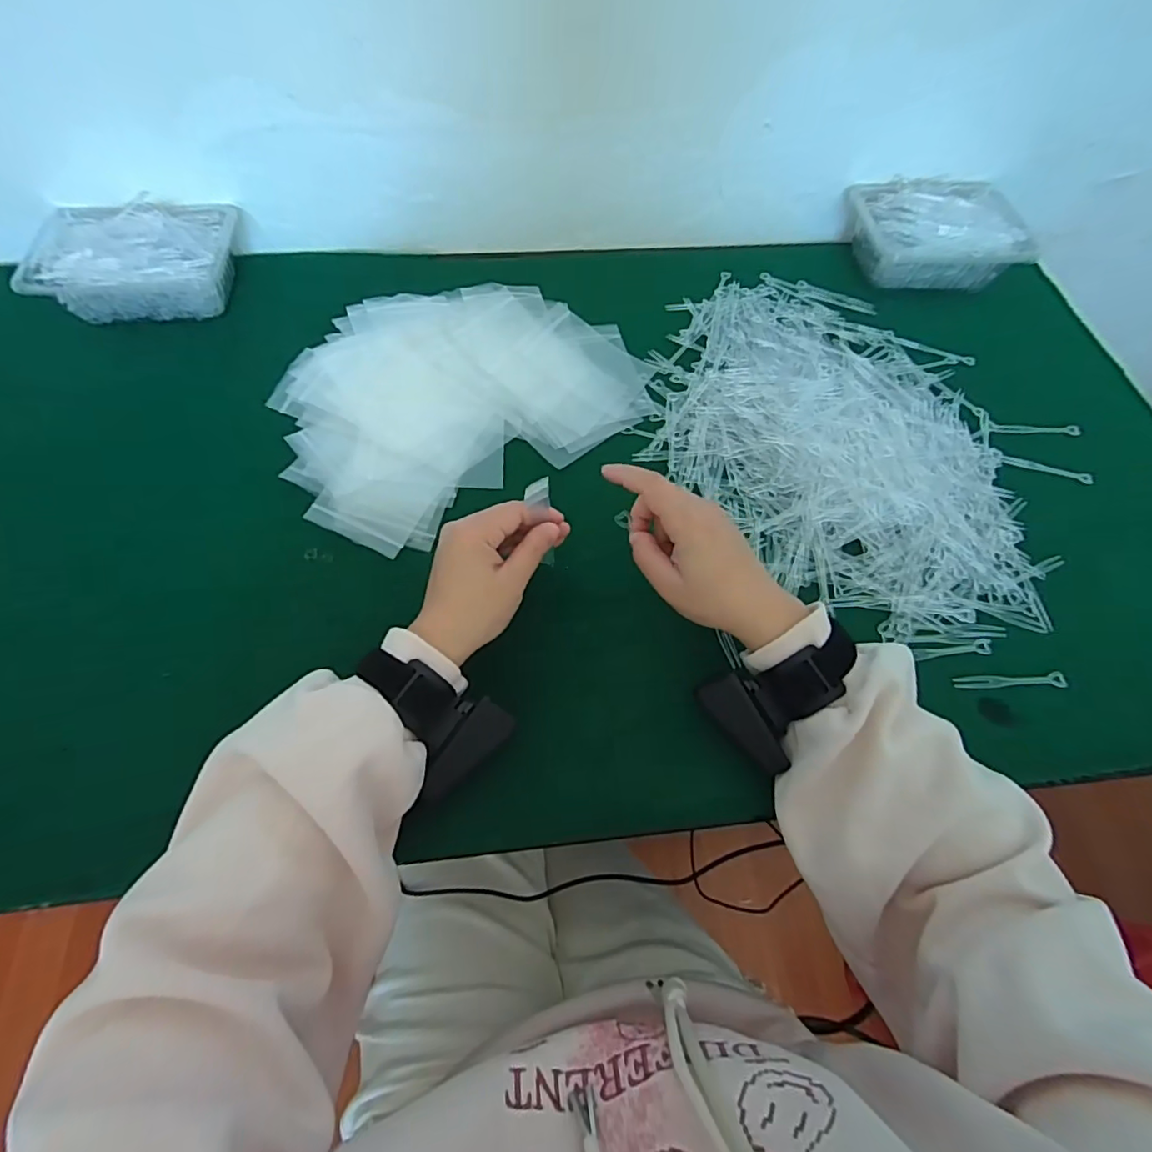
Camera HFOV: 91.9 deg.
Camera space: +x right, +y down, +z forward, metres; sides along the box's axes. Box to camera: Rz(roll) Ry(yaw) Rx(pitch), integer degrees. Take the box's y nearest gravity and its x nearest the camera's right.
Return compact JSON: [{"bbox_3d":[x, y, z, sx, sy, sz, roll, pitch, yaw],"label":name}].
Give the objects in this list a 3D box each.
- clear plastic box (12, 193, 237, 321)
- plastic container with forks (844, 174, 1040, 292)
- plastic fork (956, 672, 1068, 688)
[{"bbox_3d":[-0.428,-0.309,0.550,0.172,0.051,0.114,-6,63,-6],"label":"clear plastic box"},{"bbox_3d":[0.394,-0.382,0.617,0.170,0.058,0.127,-2,62,-4],"label":"plastic container with forks"},{"bbox_3d":[0.327,0.079,0.420,0.081,0.007,0.011,0,62,-3],"label":"plastic fork"}]

